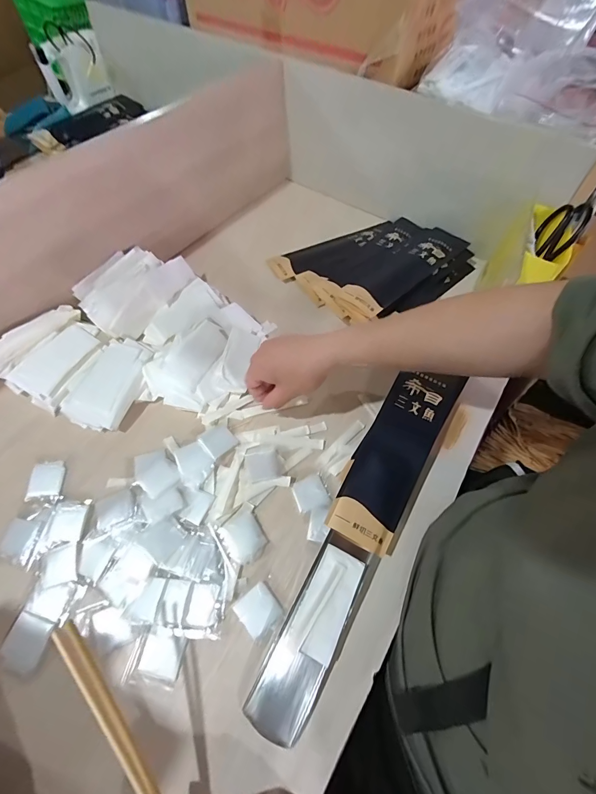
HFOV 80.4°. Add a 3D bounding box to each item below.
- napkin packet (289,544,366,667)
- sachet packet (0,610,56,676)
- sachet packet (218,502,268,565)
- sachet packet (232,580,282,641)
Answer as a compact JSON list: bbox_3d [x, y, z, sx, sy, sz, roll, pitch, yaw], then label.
[{"bbox_3d":[0.030,0.207,0.358,0.045,0.004,0.098,20,67,20],"label":"napkin packet"},{"bbox_3d":[-0.270,0.243,0.349,0.041,0.004,0.045,18,61,10],"label":"sachet packet"},{"bbox_3d":[-0.063,0.158,0.403,0.045,0.007,0.055,-27,68,-27],"label":"sachet packet"},{"bbox_3d":[-0.041,0.223,0.366,0.039,0.004,0.043,-34,65,-19],"label":"sachet packet"}]

